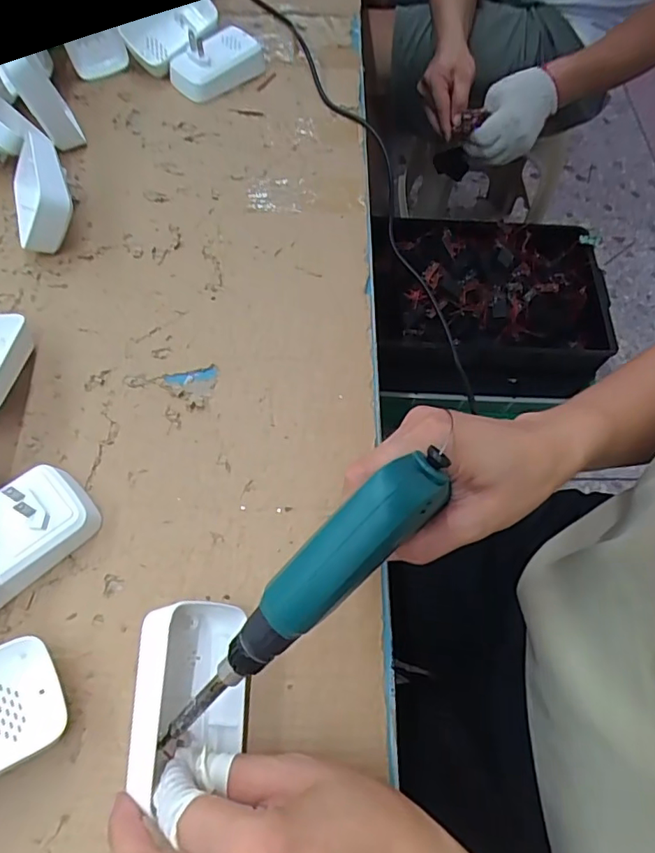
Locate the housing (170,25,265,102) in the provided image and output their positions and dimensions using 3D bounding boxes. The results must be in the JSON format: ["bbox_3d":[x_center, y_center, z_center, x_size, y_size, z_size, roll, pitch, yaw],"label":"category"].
[{"bbox_3d":[-0.110,-0.369,0.539,0.089,0.042,0.045,-28,67,-15],"label":"housing"}]

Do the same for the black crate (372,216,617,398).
[{"bbox_3d":[0.325,-0.254,1.113,0.449,0.208,0.322,2,63,-2],"label":"black crate"}]

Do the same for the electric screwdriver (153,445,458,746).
[{"bbox_3d":[-0.015,0.081,0.238,0.025,0.031,0.178,46,103,20],"label":"electric screwdriver"}]

